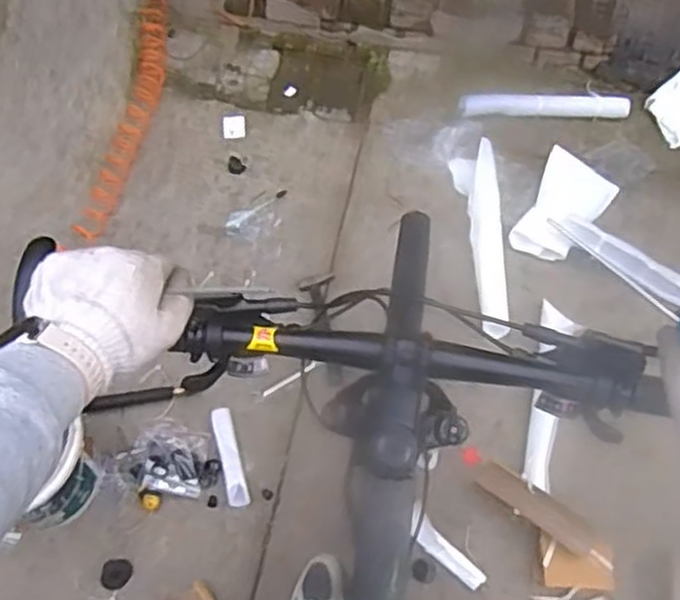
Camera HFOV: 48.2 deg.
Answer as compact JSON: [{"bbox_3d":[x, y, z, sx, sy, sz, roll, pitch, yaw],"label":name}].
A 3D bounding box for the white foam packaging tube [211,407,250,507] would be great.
[{"bbox_3d":[-0.233,0.329,1.606,0.044,0.028,0.215,-14,61,-9],"label":"white foam packaging tube"}]

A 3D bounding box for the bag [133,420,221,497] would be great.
[{"bbox_3d":[-0.349,0.334,1.594,0.189,0.028,0.145,18,61,9],"label":"bag"}]

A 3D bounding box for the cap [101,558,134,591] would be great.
[{"bbox_3d":[-0.437,0.535,1.486,0.056,0.019,0.055,1,60,-1],"label":"cap"}]

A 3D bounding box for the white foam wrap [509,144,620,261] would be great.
[{"bbox_3d":[0.557,-0.237,1.899,0.190,0.059,0.324,30,64,15],"label":"white foam wrap"}]

